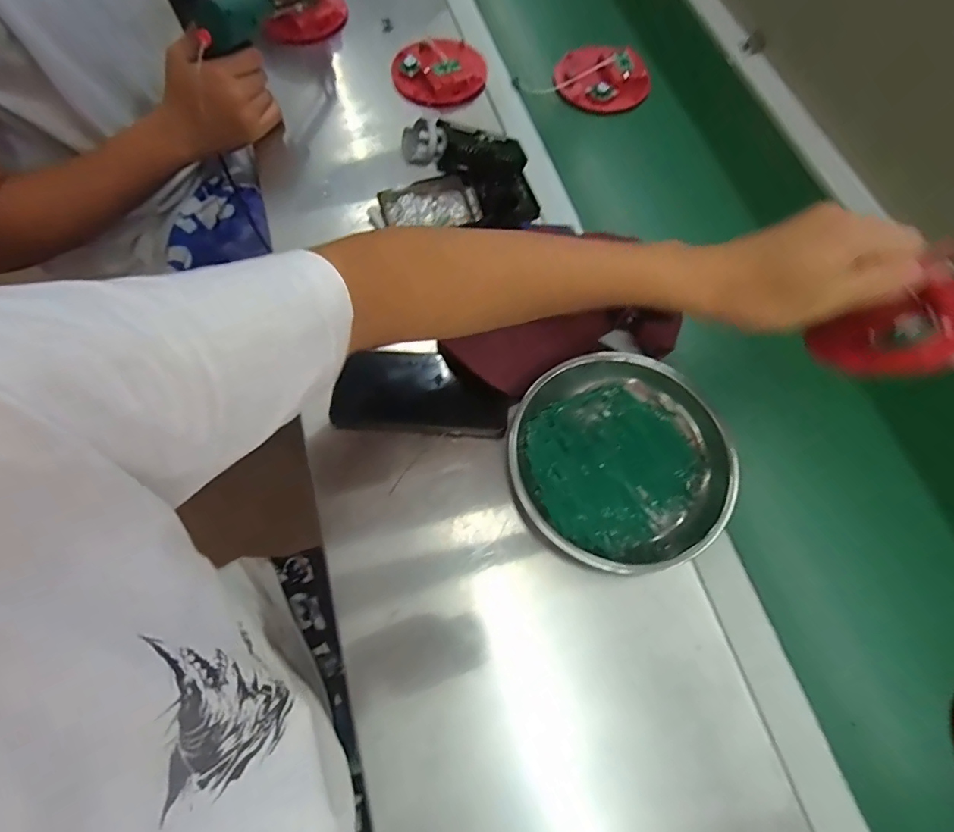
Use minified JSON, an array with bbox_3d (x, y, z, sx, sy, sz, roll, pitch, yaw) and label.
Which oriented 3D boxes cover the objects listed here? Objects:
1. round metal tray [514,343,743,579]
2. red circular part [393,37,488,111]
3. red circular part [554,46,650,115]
[{"bbox_3d":[0.125,0.035,0.435,0.184,0.037,0.189,0,68,-1],"label":"round metal tray"},{"bbox_3d":[-0.048,-0.448,0.637,0.117,0.035,0.112,0,68,-1],"label":"red circular part"},{"bbox_3d":[0.161,-0.434,0.643,0.115,0.029,0.087,13,78,14],"label":"red circular part"}]

